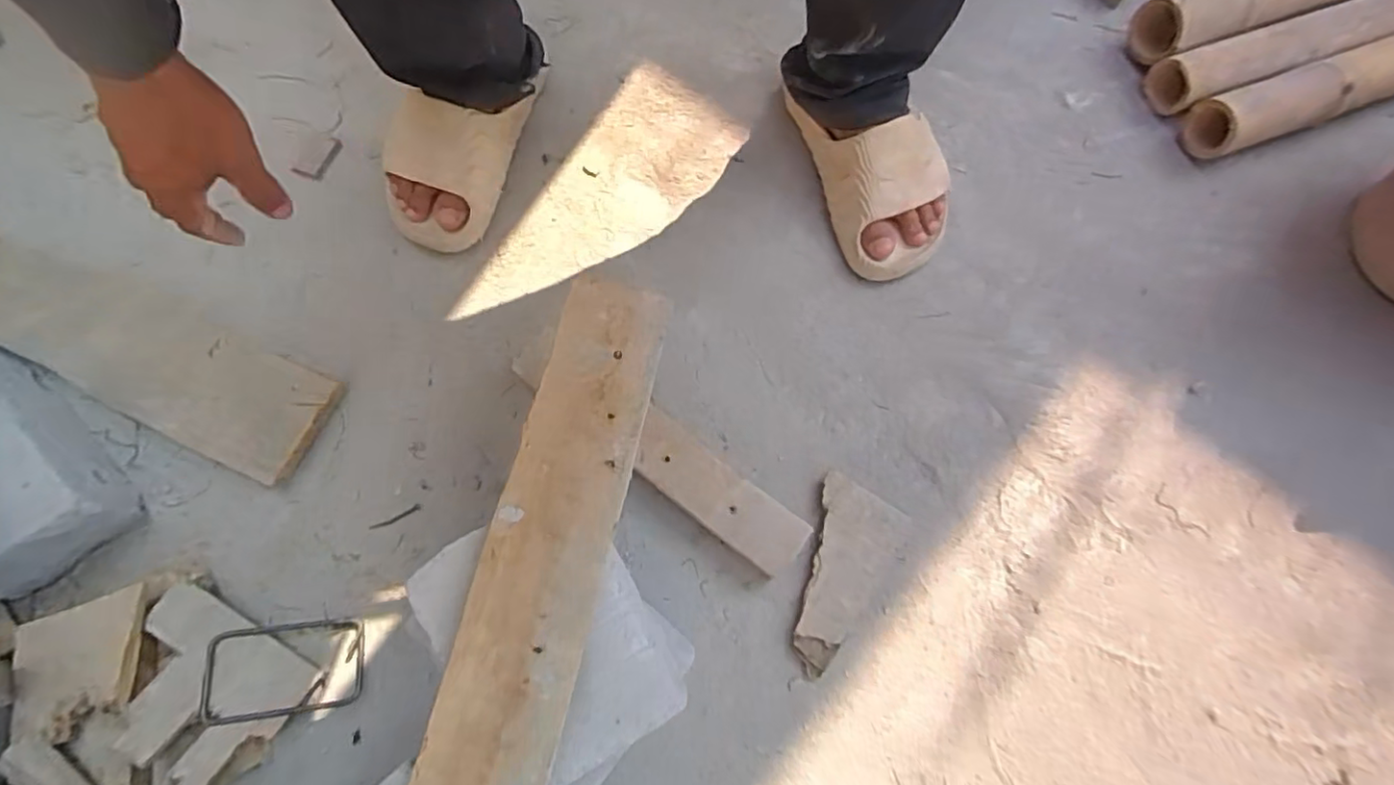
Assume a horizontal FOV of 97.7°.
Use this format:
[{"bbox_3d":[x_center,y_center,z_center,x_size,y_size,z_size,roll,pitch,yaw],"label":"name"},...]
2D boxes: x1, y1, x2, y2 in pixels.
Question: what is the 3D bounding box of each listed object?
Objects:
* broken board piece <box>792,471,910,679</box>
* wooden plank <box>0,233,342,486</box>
[{"bbox_3d":[0.122,0.166,0.562,0.080,0.016,0.163,31,75,8],"label":"broken board piece"},{"bbox_3d":[-0.641,-0.071,0.624,0.571,0.030,0.110,23,74,6],"label":"wooden plank"}]

